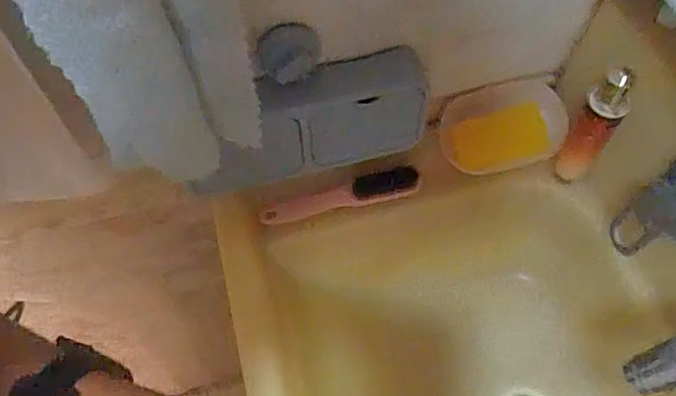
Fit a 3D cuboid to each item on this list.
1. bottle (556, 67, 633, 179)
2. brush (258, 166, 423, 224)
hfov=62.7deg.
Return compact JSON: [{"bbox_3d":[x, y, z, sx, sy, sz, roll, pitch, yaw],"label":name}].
[{"bbox_3d":[0.261,-0.074,0.563,0.040,0.146,0.034,25,64,16],"label":"bottle"},{"bbox_3d":[0.003,-0.004,0.652,0.185,0.037,0.023,-13,19,0],"label":"brush"}]

